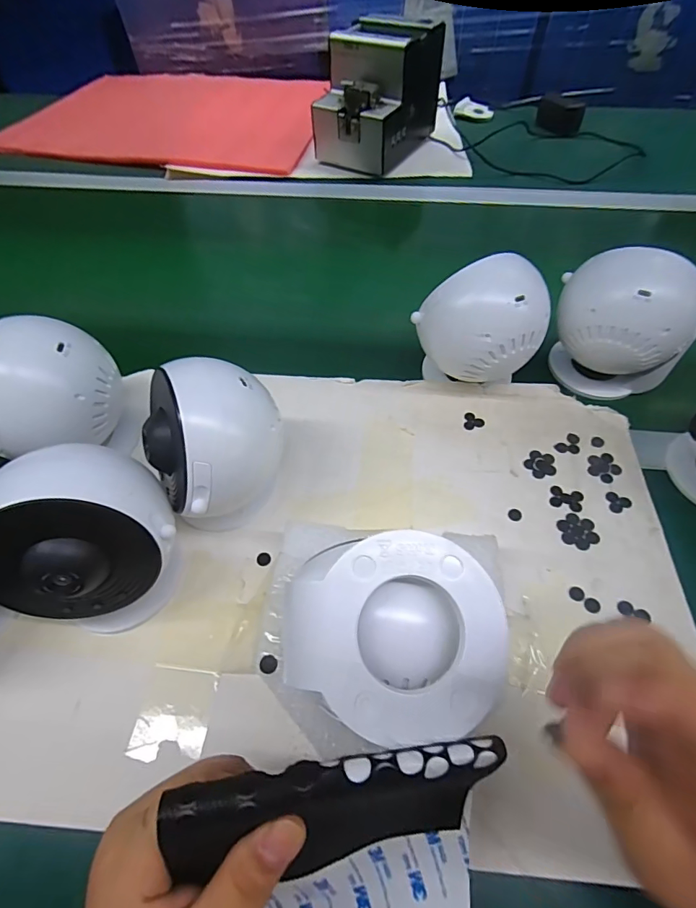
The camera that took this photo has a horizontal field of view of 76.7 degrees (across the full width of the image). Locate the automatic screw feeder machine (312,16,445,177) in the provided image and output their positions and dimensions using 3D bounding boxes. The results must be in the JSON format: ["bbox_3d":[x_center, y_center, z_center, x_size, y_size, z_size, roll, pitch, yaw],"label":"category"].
[{"bbox_3d":[0.048,-0.548,0.679,0.127,0.146,0.185,29,60,19],"label":"automatic screw feeder machine"}]

